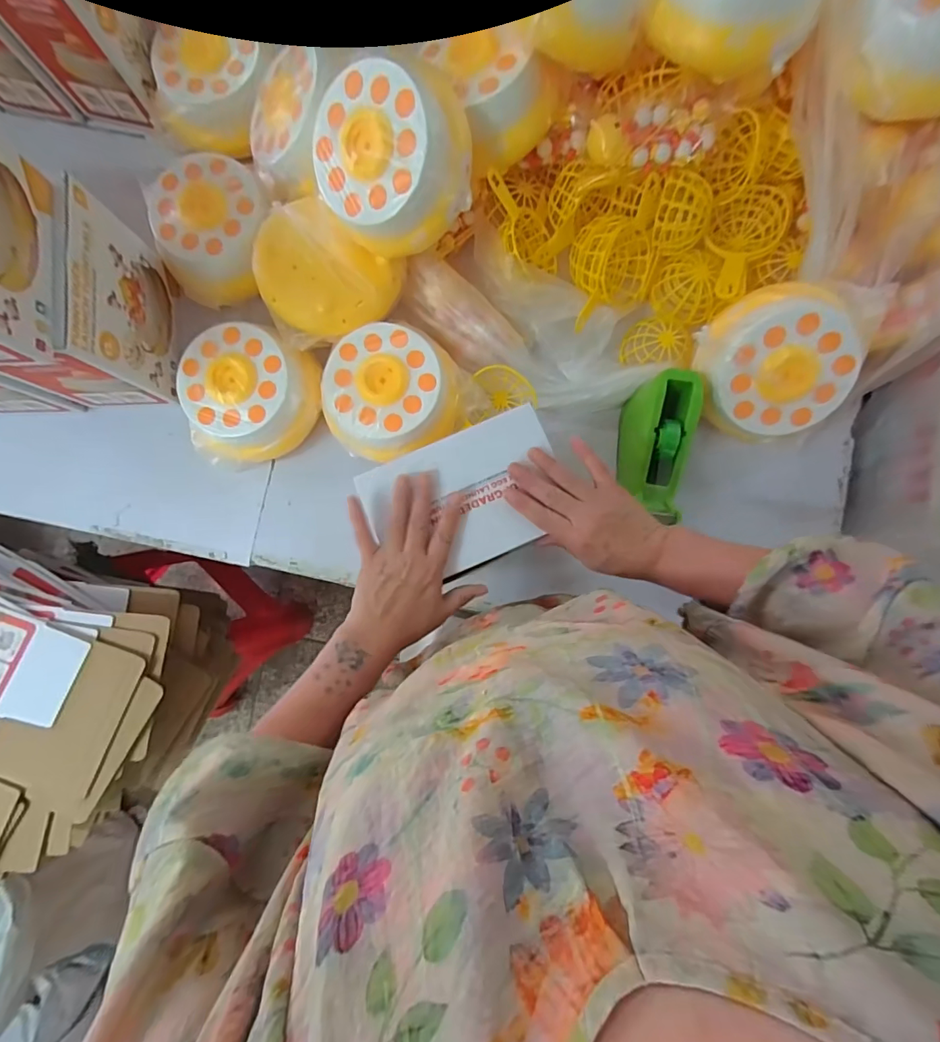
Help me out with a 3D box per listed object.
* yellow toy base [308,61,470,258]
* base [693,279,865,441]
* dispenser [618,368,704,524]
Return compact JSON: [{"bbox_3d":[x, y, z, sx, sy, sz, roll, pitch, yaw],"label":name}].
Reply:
[{"bbox_3d":[-0.089,-0.389,0.515,0.167,0.067,0.166,13,117,19],"label":"yellow toy base"},{"bbox_3d":[0.382,-0.202,0.599,0.179,0.085,0.179,-34,102,33],"label":"base"},{"bbox_3d":[0.241,-0.094,0.621,0.094,0.100,0.179,3,88,2],"label":"dispenser"}]

